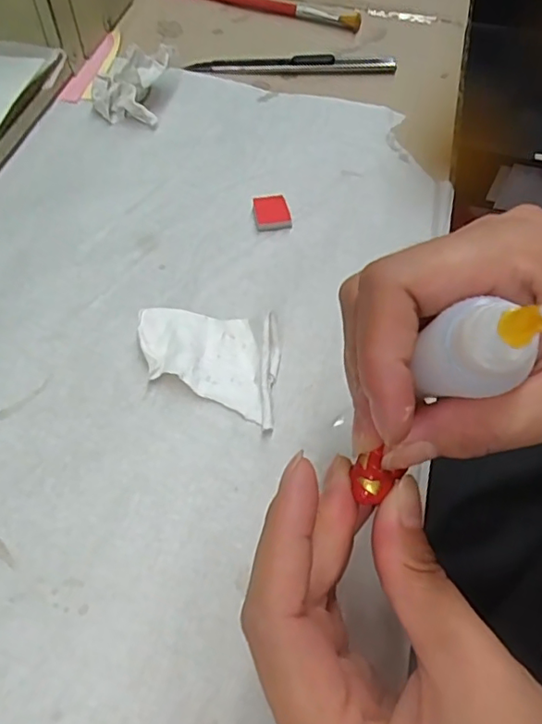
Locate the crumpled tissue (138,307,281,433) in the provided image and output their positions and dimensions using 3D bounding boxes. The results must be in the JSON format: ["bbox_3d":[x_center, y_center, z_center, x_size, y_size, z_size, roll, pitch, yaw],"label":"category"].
[{"bbox_3d":[-0.026,-0.006,0.256,0.075,0.018,0.043,24,60,13],"label":"crumpled tissue"}]

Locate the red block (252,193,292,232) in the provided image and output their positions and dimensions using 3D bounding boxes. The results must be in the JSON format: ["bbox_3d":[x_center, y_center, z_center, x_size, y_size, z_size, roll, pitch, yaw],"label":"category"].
[{"bbox_3d":[0.001,-0.082,0.313,0.019,0.005,0.023,-3,58,-4],"label":"red block"}]

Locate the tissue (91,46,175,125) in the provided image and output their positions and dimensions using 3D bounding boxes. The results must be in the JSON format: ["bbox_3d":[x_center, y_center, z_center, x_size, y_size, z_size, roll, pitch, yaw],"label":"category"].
[{"bbox_3d":[-0.087,-0.173,0.350,0.045,0.034,0.036,9,58,4],"label":"tissue"}]

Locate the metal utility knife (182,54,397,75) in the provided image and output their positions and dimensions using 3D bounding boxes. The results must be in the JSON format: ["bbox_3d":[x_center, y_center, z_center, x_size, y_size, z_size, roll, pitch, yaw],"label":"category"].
[{"bbox_3d":[0.014,-0.202,0.385,0.138,0.010,0.014,0,58,-2],"label":"metal utility knife"}]

